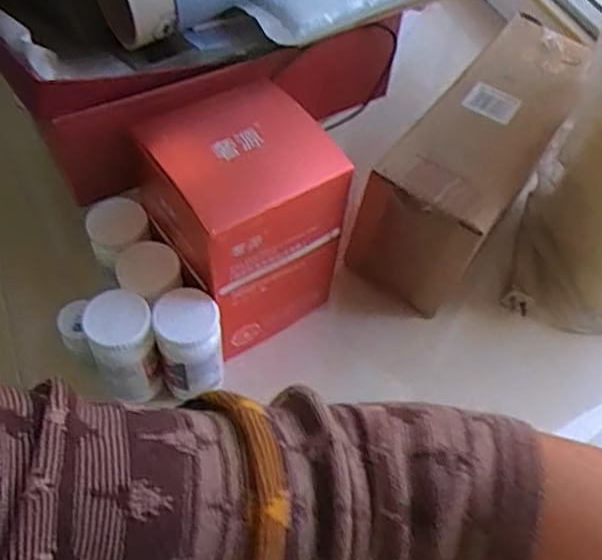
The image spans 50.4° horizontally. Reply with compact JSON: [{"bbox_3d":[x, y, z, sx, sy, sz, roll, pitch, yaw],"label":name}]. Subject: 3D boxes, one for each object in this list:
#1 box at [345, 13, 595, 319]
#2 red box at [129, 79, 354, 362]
[{"bbox_3d":[0.173,-0.115,0.629,0.109,0.138,0.325,34,59,17],"label":"box"},{"bbox_3d":[-0.050,-0.050,0.530,0.128,0.172,0.127,-32,64,-24],"label":"red box"}]

